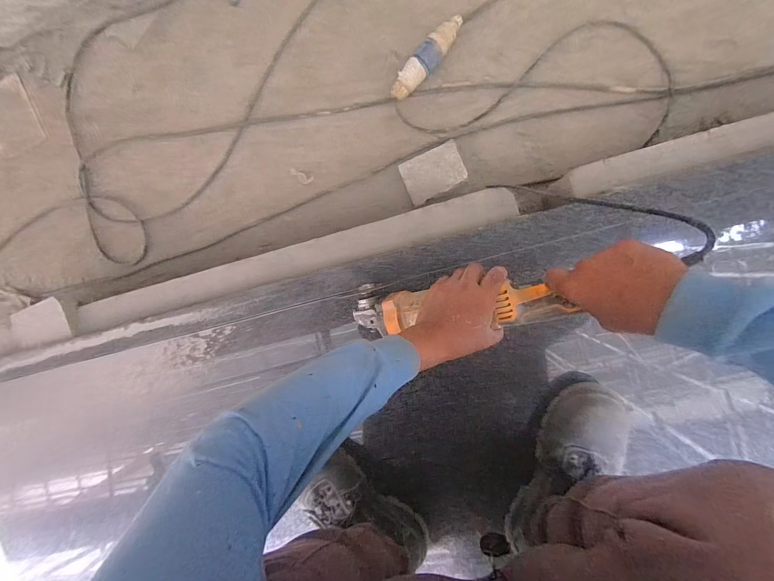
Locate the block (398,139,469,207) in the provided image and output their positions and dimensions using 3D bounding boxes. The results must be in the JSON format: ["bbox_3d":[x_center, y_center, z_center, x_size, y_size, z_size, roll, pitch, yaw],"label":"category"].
[{"bbox_3d":[0.100,-0.252,0.704,0.129,0.034,0.091,-27,90,8],"label":"block"}]

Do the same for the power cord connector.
[{"bbox_3d":[0.082,-0.472,0.668,0.046,0.046,0.196,43,98,3],"label":"power cord connector"}]

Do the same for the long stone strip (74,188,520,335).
[{"bbox_3d":[-0.215,-0.043,0.623,0.902,0.045,0.064,-14,92,9],"label":"long stone strip"}]

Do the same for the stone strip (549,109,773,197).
[{"bbox_3d":[0.848,-0.316,0.473,1.146,0.090,0.066,-15,92,9],"label":"stone strip"}]

